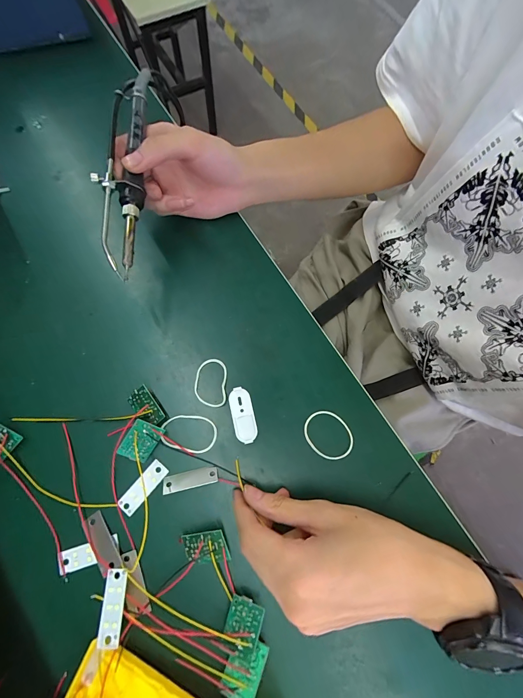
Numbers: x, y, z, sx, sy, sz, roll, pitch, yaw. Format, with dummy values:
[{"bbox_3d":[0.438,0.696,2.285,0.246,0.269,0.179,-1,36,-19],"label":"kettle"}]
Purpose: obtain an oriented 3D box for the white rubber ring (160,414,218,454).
[{"bbox_3d":[-0.064,0.074,0.273,0.048,0.008,0.032,15,69,-2],"label":"white rubber ring"}]

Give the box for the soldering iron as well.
[{"bbox_3d":[-0.119,-0.159,0.264,0.035,0.018,0.208,-1,78,-2],"label":"soldering iron"}]

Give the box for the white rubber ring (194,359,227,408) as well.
[{"bbox_3d":[-0.048,0.031,0.289,0.030,0.004,0.045,1,74,-2],"label":"white rubber ring"}]

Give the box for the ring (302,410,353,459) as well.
[{"bbox_3d":[0.062,0.079,0.281,0.039,0.004,0.046,-37,78,-11],"label":"ring"}]

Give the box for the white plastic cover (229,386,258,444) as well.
[{"bbox_3d":[-0.017,0.060,0.282,0.020,0.004,0.050,-12,75,-5],"label":"white plastic cover"}]

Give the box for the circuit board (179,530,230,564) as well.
[{"bbox_3d":[-0.045,0.157,0.242,0.037,0.005,0.025,-17,87,9],"label":"circuit board"}]

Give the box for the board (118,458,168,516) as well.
[{"bbox_3d":[-0.101,0.118,0.262,0.016,0.004,0.046,40,76,9],"label":"board"}]

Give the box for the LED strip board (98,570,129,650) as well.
[{"bbox_3d":[-0.109,0.189,0.225,0.016,0.004,0.045,-5,63,3],"label":"LED strip board"}]

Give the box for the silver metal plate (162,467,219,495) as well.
[{"bbox_3d":[-0.061,0.113,0.264,0.045,0.004,0.015,-10,41,-7],"label":"silver metal plate"}]

